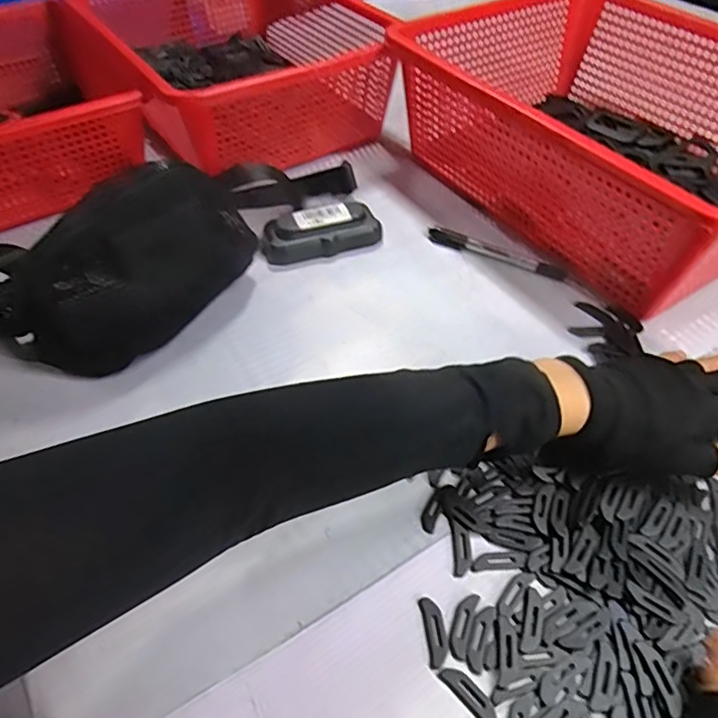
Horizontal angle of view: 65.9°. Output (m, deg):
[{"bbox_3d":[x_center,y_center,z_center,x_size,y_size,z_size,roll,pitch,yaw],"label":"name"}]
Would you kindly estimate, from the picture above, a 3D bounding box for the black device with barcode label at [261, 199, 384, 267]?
[{"bbox_3d":[-0.033,-0.116,0.503,0.107,0.027,0.049,-12,50,-12],"label":"black device with barcode label"}]

